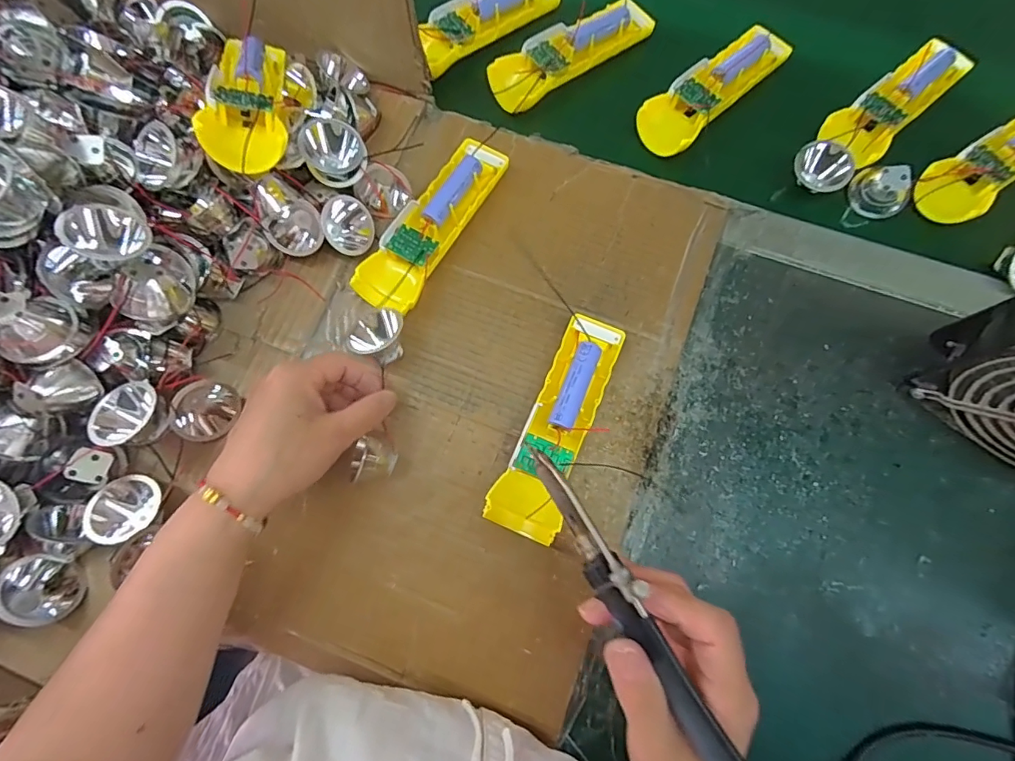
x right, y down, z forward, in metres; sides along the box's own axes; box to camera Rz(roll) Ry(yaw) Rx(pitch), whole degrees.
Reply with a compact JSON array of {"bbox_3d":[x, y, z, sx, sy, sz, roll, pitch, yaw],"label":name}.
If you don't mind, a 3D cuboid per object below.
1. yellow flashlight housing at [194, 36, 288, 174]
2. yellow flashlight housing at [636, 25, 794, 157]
[{"bbox_3d":[-0.185,-0.202,0.347,0.052,0.037,0.165,14,54,-31],"label":"yellow flashlight housing"},{"bbox_3d":[0.176,-0.255,0.409,0.149,0.025,0.051,-43,81,-7],"label":"yellow flashlight housing"}]

